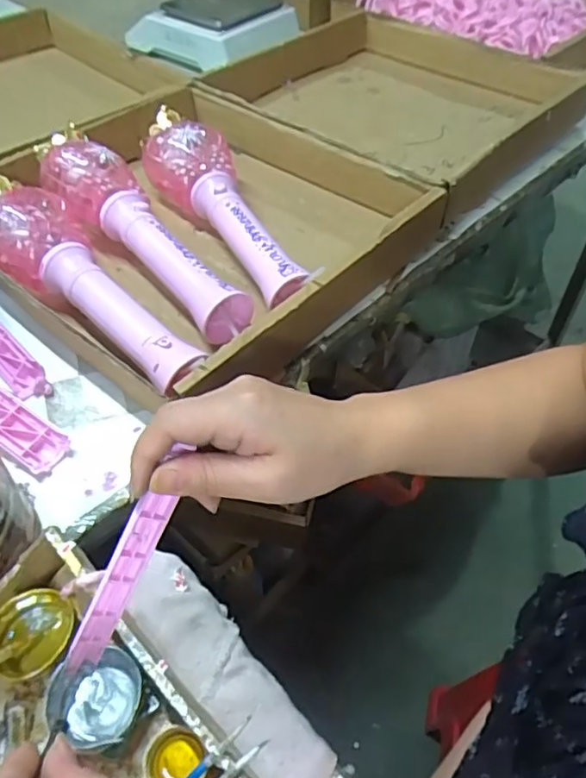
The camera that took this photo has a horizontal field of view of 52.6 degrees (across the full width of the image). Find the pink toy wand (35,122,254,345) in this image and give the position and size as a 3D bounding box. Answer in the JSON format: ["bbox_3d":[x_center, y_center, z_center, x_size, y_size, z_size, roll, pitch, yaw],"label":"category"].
[{"bbox_3d":[-0.142,-0.156,0.559,0.079,0.065,0.305,-36,58,-28],"label":"pink toy wand"}]

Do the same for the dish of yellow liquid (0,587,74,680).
[{"bbox_3d":[-0.153,0.142,0.347,0.040,0.020,0.047,34,58,26],"label":"dish of yellow liquid"}]

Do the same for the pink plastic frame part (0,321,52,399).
[{"bbox_3d":[-0.242,-0.032,0.494,0.026,0.024,0.113,-36,58,-28],"label":"pink plastic frame part"}]

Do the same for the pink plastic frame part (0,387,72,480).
[{"bbox_3d":[-0.218,0.024,0.447,0.112,0.015,0.037,30,67,10],"label":"pink plastic frame part"}]

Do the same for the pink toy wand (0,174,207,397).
[{"bbox_3d":[-0.184,-0.084,0.508,0.088,0.070,0.310,-32,56,-26],"label":"pink toy wand"}]

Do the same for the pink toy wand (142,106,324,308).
[{"bbox_3d":[-0.073,-0.178,0.585,0.087,0.070,0.305,-19,52,-17],"label":"pink toy wand"}]

